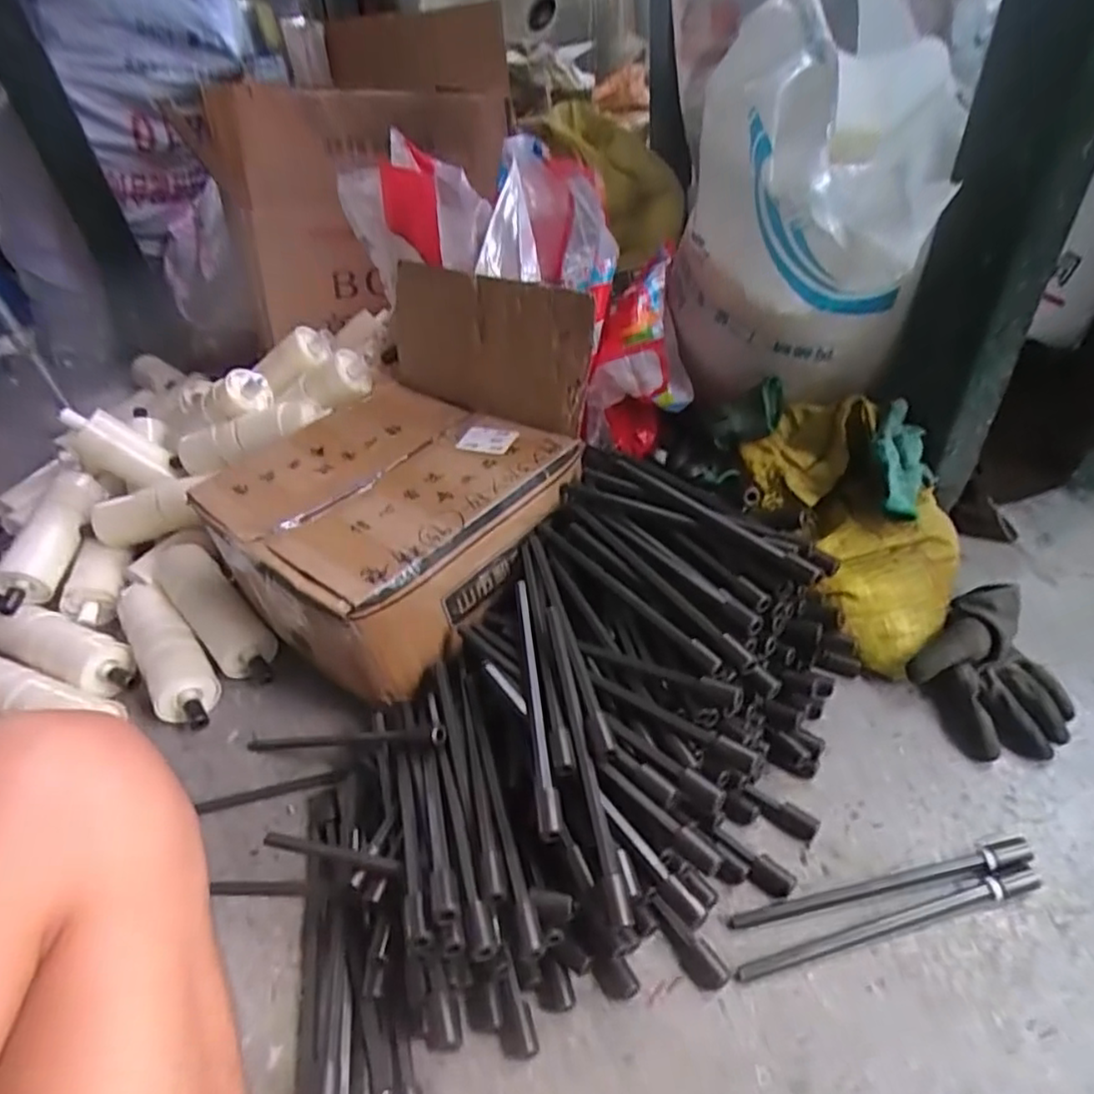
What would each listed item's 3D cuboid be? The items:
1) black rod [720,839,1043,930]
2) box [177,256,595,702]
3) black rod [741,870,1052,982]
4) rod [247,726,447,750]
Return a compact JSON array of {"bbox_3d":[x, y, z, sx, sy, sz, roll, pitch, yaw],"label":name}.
[{"bbox_3d":[0.253,0.254,0.497,0.235,0.011,0.016,-10,41,-4],"label":"black rod"},{"bbox_3d":[-0.154,-0.091,0.680,0.312,0.250,0.362,22,48,29],"label":"box"},{"bbox_3d":[0.250,0.274,0.480,0.235,0.013,0.014,-12,41,-7],"label":"black rod"},{"bbox_3d":[-0.186,0.176,0.594,0.240,0.017,0.017,-13,35,31],"label":"rod"}]

